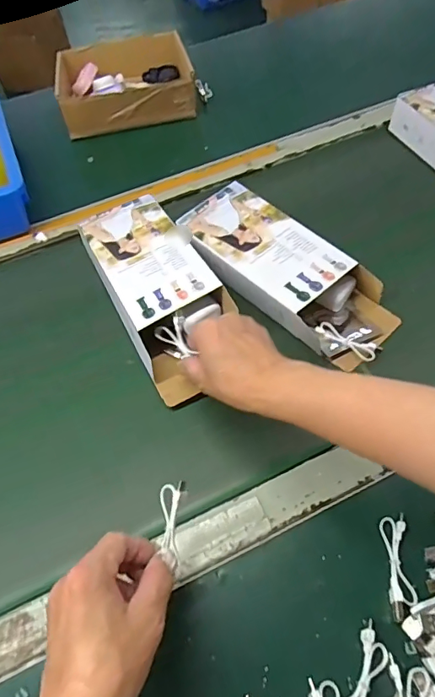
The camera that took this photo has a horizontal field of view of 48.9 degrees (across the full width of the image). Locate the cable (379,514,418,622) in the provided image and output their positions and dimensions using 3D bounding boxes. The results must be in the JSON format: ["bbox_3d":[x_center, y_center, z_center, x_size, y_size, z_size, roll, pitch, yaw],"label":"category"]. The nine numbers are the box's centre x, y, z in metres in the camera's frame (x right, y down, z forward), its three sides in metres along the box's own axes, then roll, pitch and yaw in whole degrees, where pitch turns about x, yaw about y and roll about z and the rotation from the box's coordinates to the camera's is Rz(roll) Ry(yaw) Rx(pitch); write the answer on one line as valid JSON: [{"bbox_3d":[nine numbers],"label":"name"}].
[{"bbox_3d":[0.142,0.170,0.374,0.020,0.011,0.075,0,55,5],"label":"cable"}]

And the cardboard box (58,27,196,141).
[{"bbox_3d":[-0.154,-0.446,0.798,0.208,0.057,0.211,-12,54,-4],"label":"cardboard box"}]

